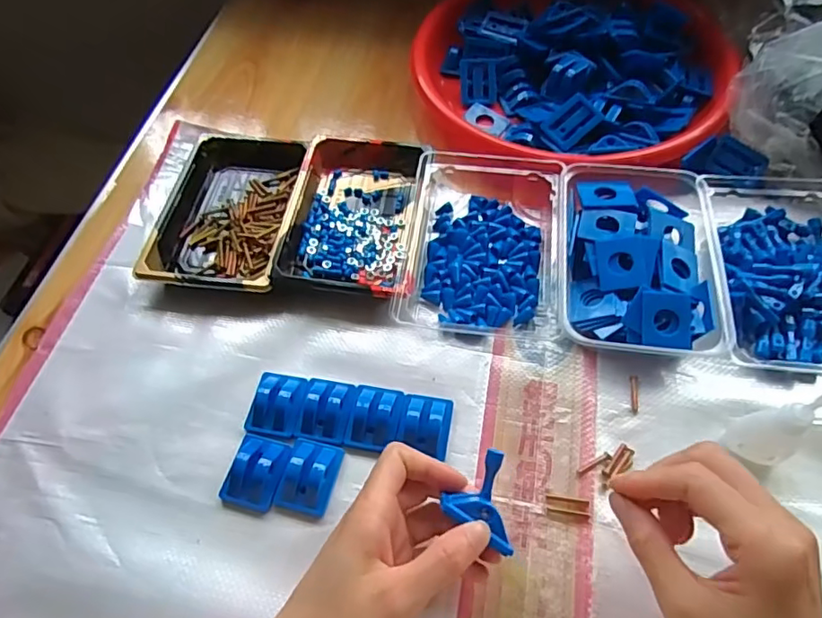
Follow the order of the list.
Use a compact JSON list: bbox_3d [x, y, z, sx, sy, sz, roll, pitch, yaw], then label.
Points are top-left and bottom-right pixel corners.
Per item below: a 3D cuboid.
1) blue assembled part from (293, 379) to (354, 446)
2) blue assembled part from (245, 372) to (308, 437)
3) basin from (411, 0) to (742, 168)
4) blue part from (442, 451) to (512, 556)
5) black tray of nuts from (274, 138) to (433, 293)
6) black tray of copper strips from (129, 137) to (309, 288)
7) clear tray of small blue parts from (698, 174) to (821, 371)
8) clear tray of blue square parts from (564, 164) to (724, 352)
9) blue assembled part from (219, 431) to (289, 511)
[{"bbox_3d":[-0.057,0.067,0.385,0.034,0.014,0.044,7,57,8],"label":"blue assembled part"},{"bbox_3d":[-0.091,0.064,0.387,0.035,0.014,0.043,9,58,9],"label":"blue assembled part"},{"bbox_3d":[0.153,-0.240,0.551,0.282,0.061,0.282,-1,57,2],"label":"basin"},{"bbox_3d":[0.034,0.103,0.304,0.035,0.013,0.051,-3,57,1],"label":"blue part"},{"bbox_3d":[-0.049,-0.083,0.473,0.098,0.023,0.157,6,57,7],"label":"black tray of nuts"},{"bbox_3d":[-0.152,-0.086,0.481,0.106,0.022,0.161,5,57,6],"label":"black tray of copper strips"},{"bbox_3d":[0.282,-0.037,0.422,0.129,0.033,0.187,4,57,6],"label":"clear tray of small blue parts"},{"bbox_3d":[0.165,-0.036,0.424,0.107,0.036,0.164,6,57,7],"label":"clear tray of blue square parts"},{"bbox_3d":[-0.100,0.104,0.365,0.037,0.016,0.044,12,58,10],"label":"blue assembled part"}]

